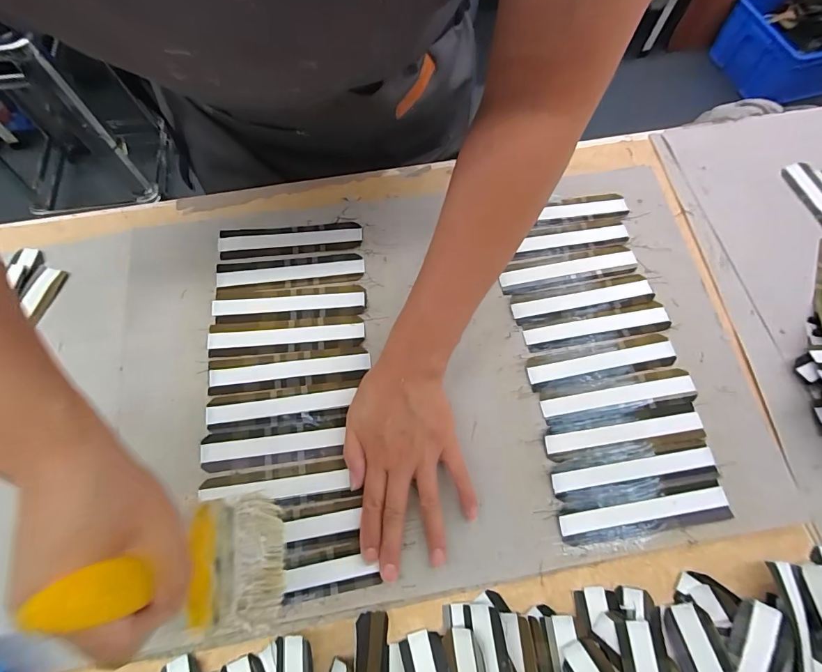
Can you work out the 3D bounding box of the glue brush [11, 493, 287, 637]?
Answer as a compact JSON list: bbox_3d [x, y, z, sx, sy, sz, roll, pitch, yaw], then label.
[{"bbox_3d":[-0.128,0.139,0.237,0.032,0.182,0.083,-16,68,1],"label":"glue brush"}]

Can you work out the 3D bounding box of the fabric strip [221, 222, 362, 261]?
[{"bbox_3d":[-0.124,-0.099,0.424,0.141,0.006,0.034,-5,68,-4],"label":"fabric strip"}]

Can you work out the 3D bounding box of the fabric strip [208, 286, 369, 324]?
[{"bbox_3d":[-0.118,-0.032,0.398,0.142,0.004,0.032,-4,68,-4],"label":"fabric strip"}]

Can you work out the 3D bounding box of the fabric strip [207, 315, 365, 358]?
[{"bbox_3d":[-0.117,0.000,0.389,0.142,0.004,0.031,-4,68,-3],"label":"fabric strip"}]

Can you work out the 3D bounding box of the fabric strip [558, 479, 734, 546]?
[{"bbox_3d":[0.193,0.147,0.339,0.142,0.006,0.030,-9,69,-5],"label":"fabric strip"}]

